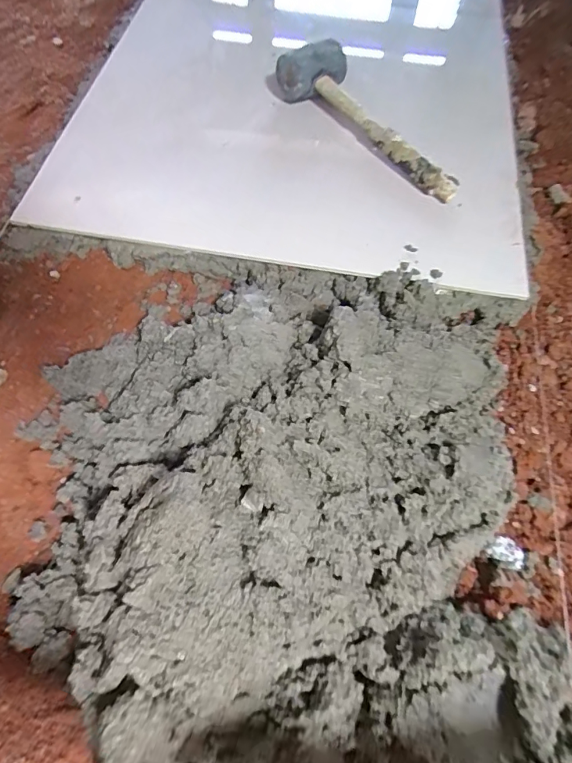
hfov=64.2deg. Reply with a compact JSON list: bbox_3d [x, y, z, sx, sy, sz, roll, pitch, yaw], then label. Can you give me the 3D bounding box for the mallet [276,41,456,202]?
[{"bbox_3d":[0.117,-0.366,0.623,0.095,0.057,0.333,-38,70,-19],"label":"mallet"}]

